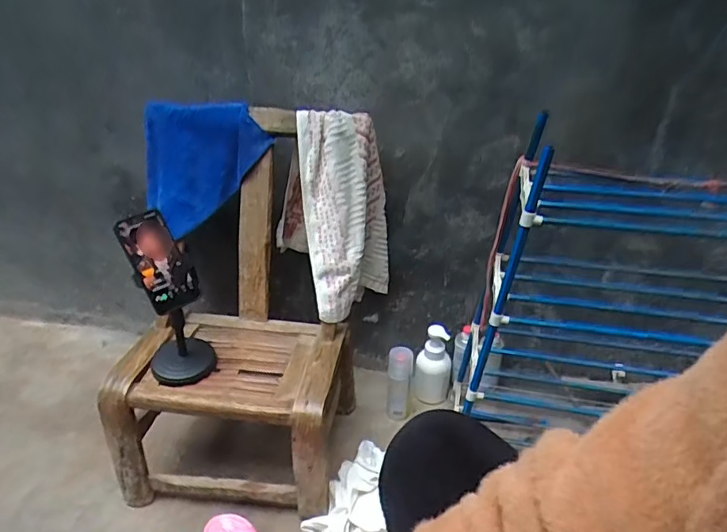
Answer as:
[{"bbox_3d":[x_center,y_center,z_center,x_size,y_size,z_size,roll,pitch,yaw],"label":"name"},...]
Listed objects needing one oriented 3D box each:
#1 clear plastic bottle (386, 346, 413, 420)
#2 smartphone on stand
[{"bbox_3d":[0.078,0.257,1.137,0.053,0.173,0.045,2,29,5],"label":"clear plastic bottle"},{"bbox_3d":[-0.321,0.056,0.864,0.096,0.273,0.093,-13,33,-26],"label":"smartphone on stand"}]

